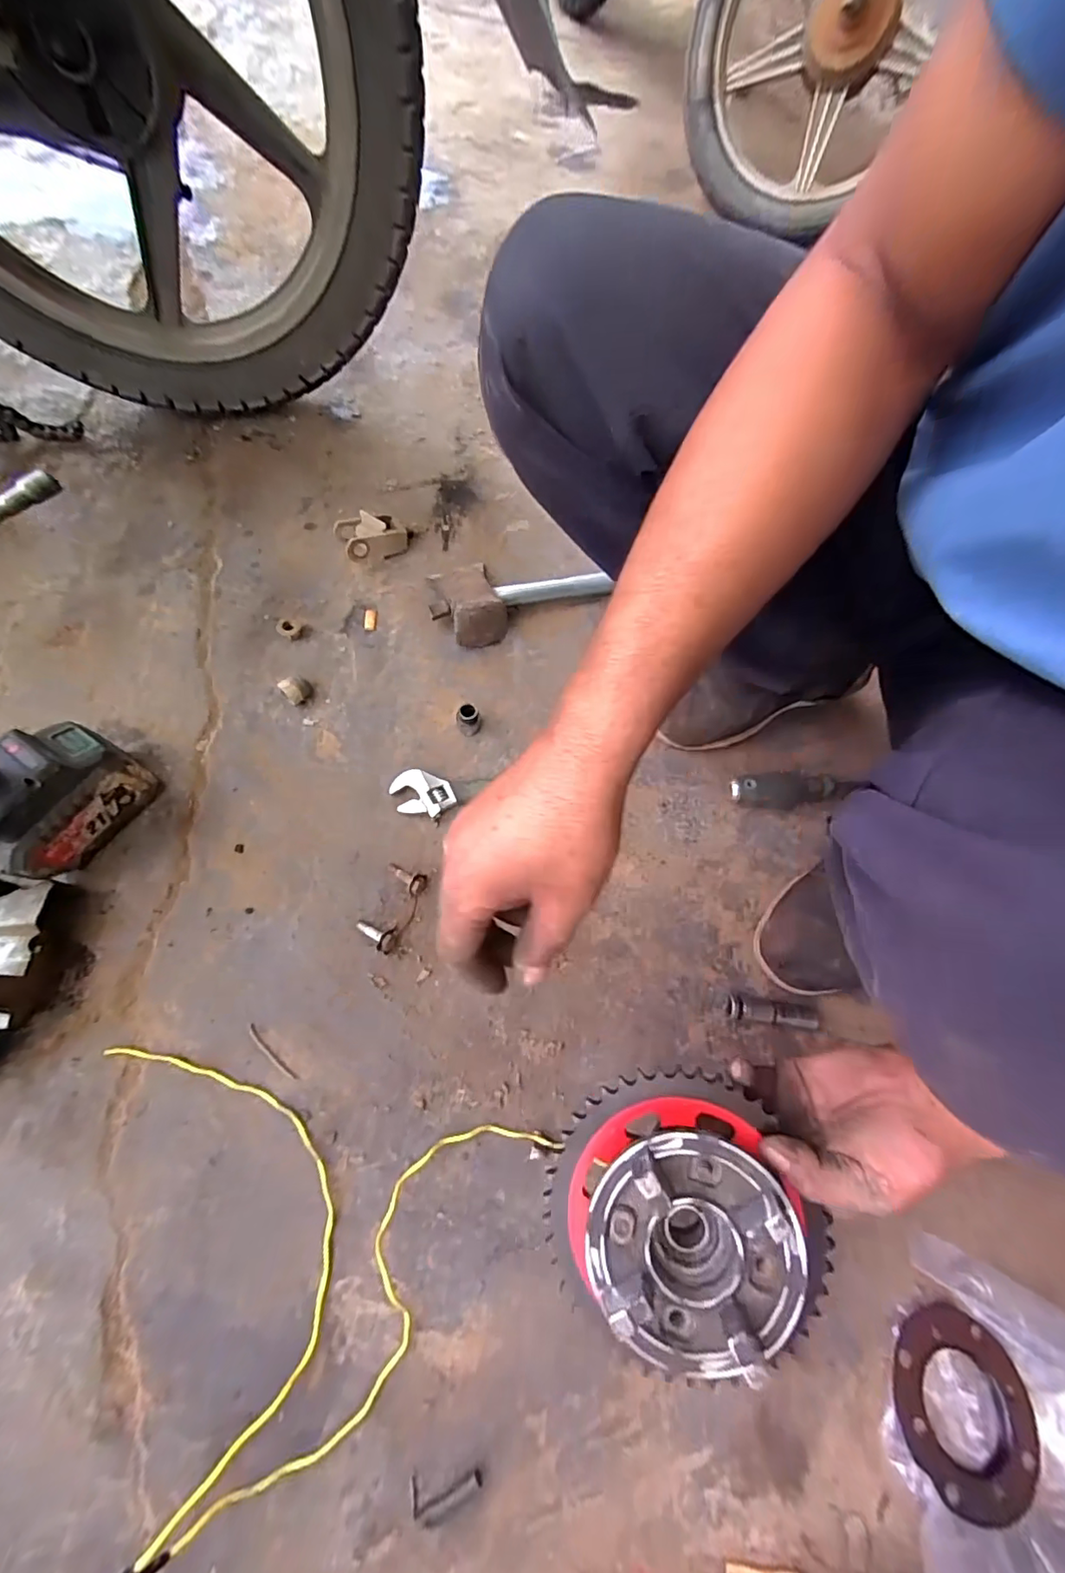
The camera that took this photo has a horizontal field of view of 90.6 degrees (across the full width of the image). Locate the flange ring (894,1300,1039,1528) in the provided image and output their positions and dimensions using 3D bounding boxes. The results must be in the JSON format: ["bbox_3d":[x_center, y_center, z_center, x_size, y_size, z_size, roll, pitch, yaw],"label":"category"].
[{"bbox_3d":[0.299,0.430,0.367,0.098,0.008,0.097,4,58,-6],"label":"flange ring"}]

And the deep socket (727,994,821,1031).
[{"bbox_3d":[0.212,0.198,0.461,0.079,0.019,0.020,7,67,0],"label":"deep socket"}]

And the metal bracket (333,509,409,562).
[{"bbox_3d":[-0.192,-0.302,0.635,0.078,0.037,0.056,-26,71,-13],"label":"metal bracket"}]

